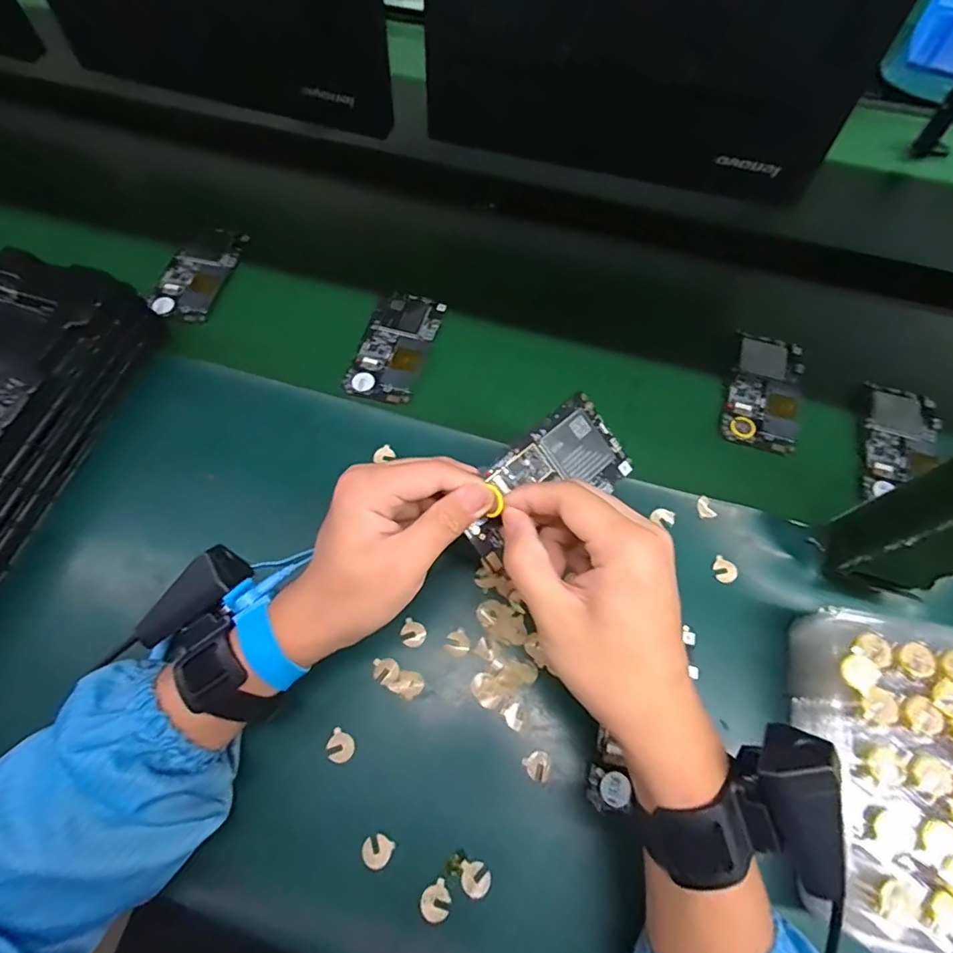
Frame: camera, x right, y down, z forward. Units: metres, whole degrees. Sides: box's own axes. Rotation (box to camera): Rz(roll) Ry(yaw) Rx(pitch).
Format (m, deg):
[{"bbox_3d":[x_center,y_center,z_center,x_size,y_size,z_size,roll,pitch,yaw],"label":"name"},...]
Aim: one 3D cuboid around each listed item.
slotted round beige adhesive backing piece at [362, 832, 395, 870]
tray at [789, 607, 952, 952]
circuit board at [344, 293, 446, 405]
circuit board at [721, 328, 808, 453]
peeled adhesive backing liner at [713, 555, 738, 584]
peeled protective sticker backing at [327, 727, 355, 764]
[{"bbox_3d":[-0.062,0.234,0.321,0.018,0.004,0.017,0,62,0],"label":"slotted round beige adhesive backing piece"},{"bbox_3d":[0.282,0.184,0.309,0.160,0.066,0.174,14,64,5],"label":"tray"},{"bbox_3d":[-0.076,-0.126,0.491,0.065,0.012,0.123,12,63,6],"label":"circuit board"},{"bbox_3d":[0.265,-0.081,0.471,0.062,0.012,0.120,19,65,7],"label":"circuit board"},{"bbox_3d":[0.190,0.073,0.394,0.018,0.005,0.020,28,66,14],"label":"peeled adhesive backing liner"},{"bbox_3d":[-0.091,0.181,0.344,0.019,0.004,0.018,0,62,0],"label":"peeled protective sticker backing"}]

